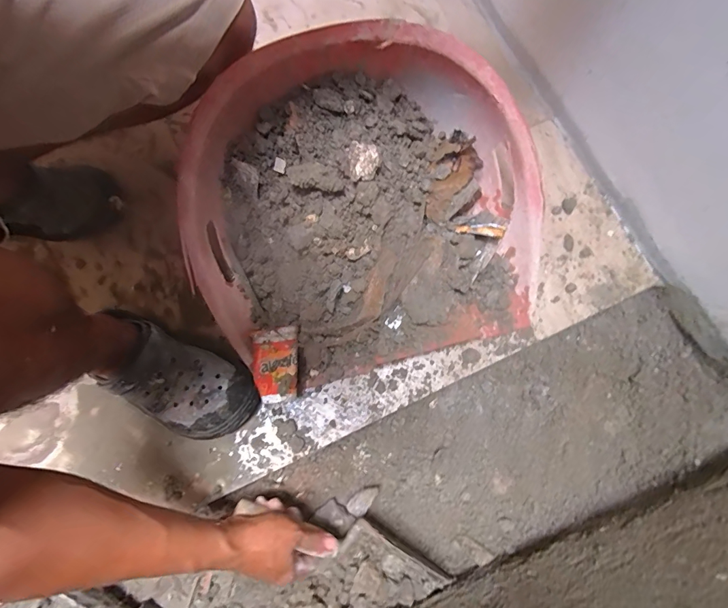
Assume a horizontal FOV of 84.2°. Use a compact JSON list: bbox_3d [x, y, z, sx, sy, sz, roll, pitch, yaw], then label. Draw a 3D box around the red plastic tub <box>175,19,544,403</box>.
[{"bbox_3d":[0.003,-0.111,0.498,0.426,0.177,0.358,-16,77,-3],"label":"red plastic tub"}]

